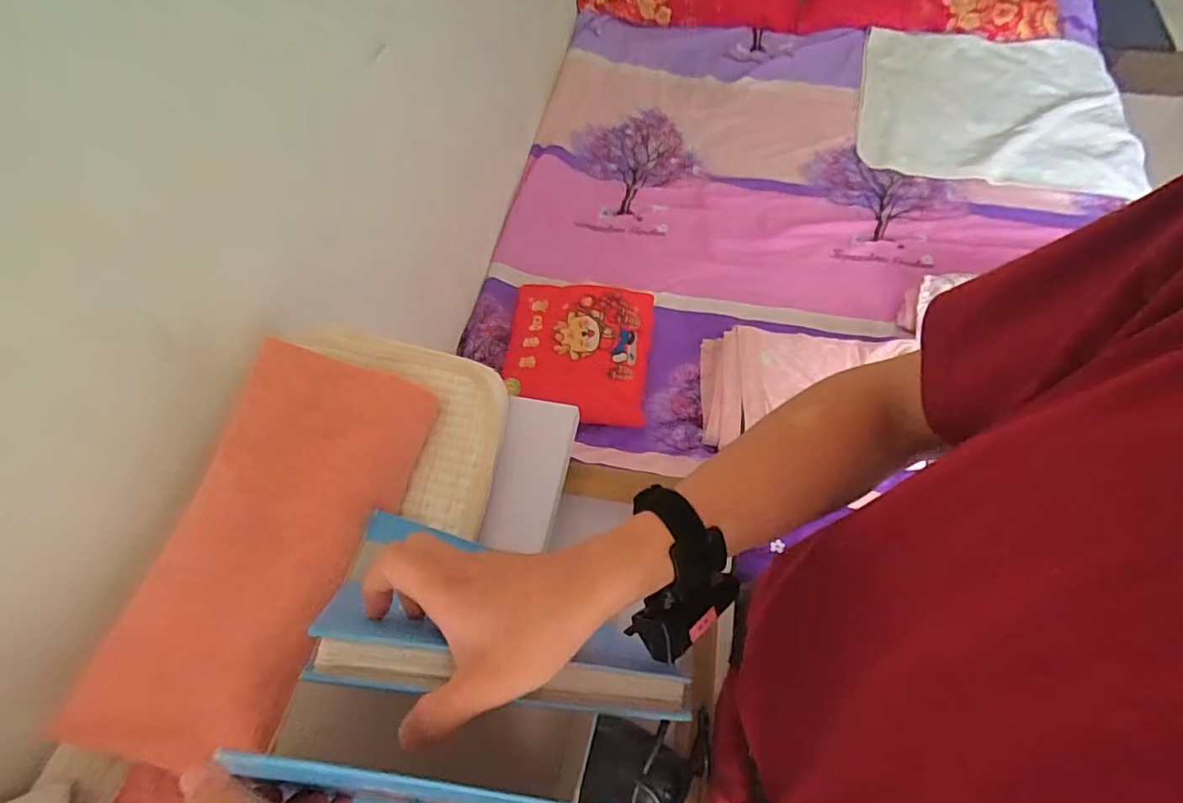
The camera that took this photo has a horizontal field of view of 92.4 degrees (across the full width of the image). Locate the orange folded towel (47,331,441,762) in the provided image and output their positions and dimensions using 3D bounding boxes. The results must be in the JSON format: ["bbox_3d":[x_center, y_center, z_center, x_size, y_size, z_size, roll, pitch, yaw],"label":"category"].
[{"bbox_3d":[-0.271,0.112,0.485,0.163,0.029,0.332,18,62,-5],"label":"orange folded towel"}]

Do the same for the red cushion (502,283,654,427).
[{"bbox_3d":[-0.027,-0.109,1.189,0.296,0.083,0.327,4,62,5],"label":"red cushion"}]

